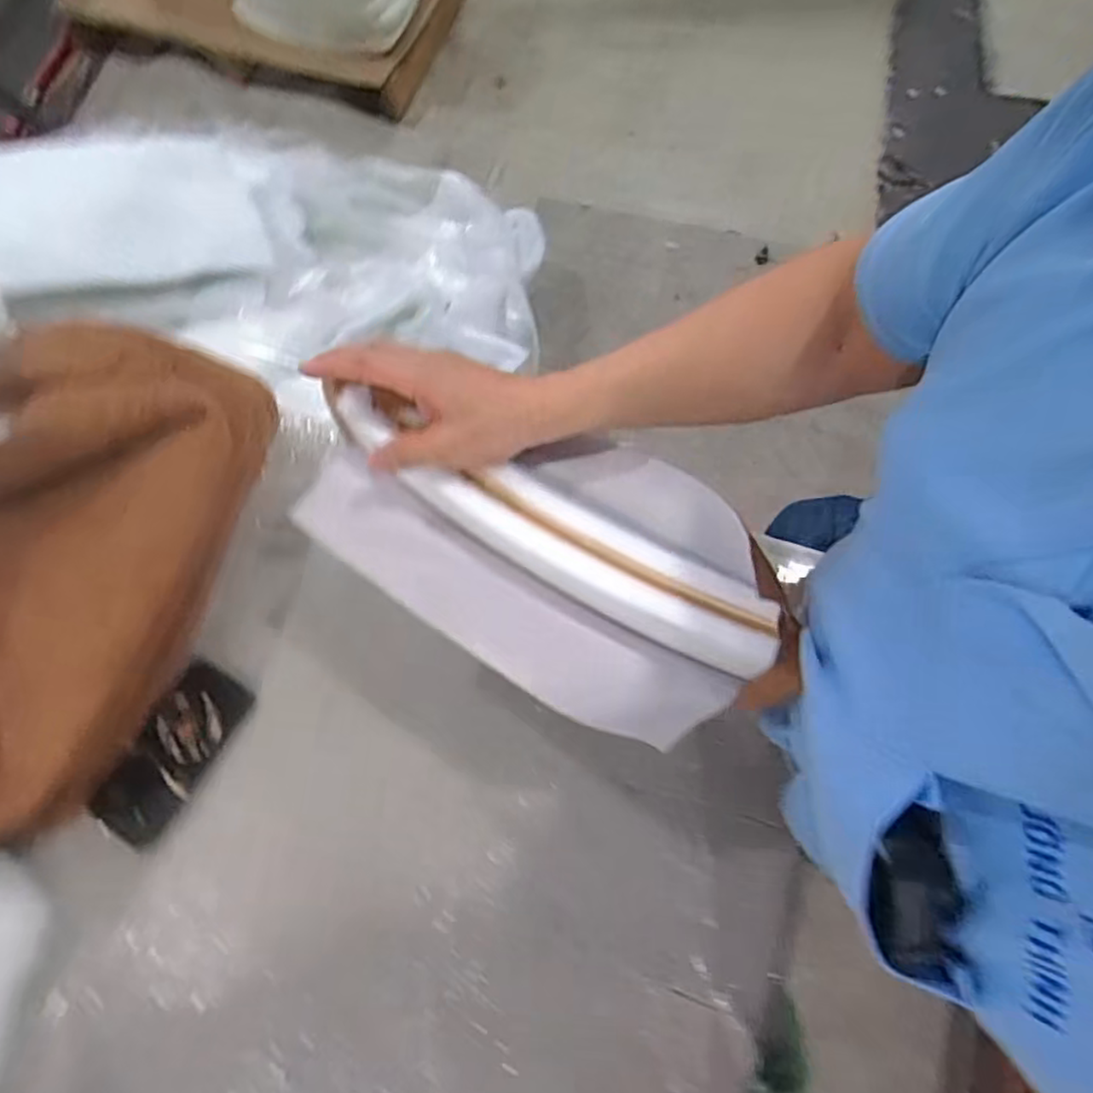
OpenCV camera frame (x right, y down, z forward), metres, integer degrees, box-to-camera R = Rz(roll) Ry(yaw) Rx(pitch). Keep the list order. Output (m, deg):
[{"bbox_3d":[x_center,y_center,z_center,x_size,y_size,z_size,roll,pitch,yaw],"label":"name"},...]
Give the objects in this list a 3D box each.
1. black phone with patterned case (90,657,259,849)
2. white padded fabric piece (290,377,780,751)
[{"bbox_3d":[-0.356,0.197,0.650,0.072,0.005,0.164,31,74,-4],"label":"black phone with patterned case"},{"bbox_3d":[-0.009,-0.003,0.502,0.351,0.072,0.175,32,75,10],"label":"white padded fabric piece"}]

